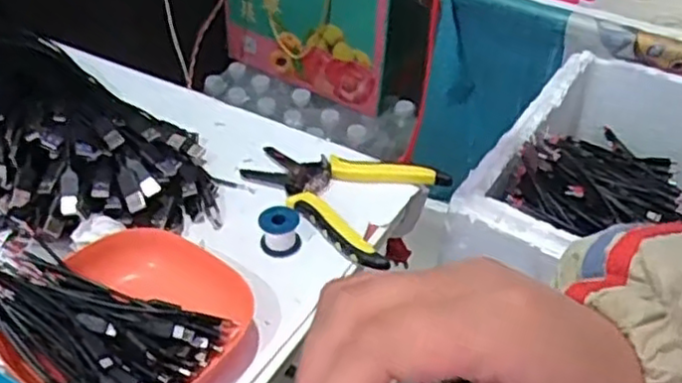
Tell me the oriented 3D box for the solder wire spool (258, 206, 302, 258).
[{"bbox_3d":[-0.045,0.030,0.526,0.030,0.028,0.025,-1,41,-5],"label":"solder wire spool"}]

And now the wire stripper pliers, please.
[{"bbox_3d":[-0.008,-0.002,0.572,0.153,0.020,0.112,22,45,20],"label":"wire stripper pliers"}]

